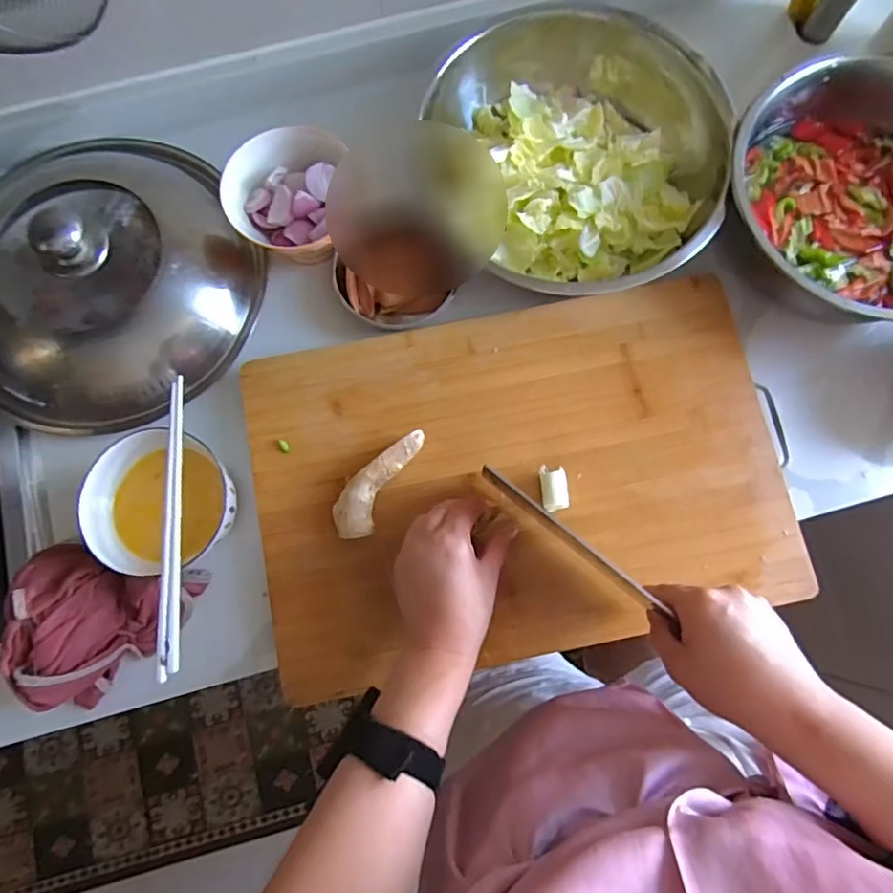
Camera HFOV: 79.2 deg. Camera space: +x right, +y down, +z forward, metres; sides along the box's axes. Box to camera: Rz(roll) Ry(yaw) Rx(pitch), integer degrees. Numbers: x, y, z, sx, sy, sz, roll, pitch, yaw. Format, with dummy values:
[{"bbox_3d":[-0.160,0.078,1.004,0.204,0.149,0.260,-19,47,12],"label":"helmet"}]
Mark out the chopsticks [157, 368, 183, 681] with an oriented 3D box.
[{"bbox_3d":[-0.228,0.061,0.447,0.015,0.011,0.245,-5,79,-2],"label":"chopsticks"}]

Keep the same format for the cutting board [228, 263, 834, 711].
[{"bbox_3d":[0.066,0.024,0.491,0.470,0.030,0.310,-11,80,-3],"label":"cutting board"}]

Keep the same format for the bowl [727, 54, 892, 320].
[{"bbox_3d":[0.387,-0.225,0.510,0.254,0.085,0.244,0,79,-1],"label":"bowl"}]

